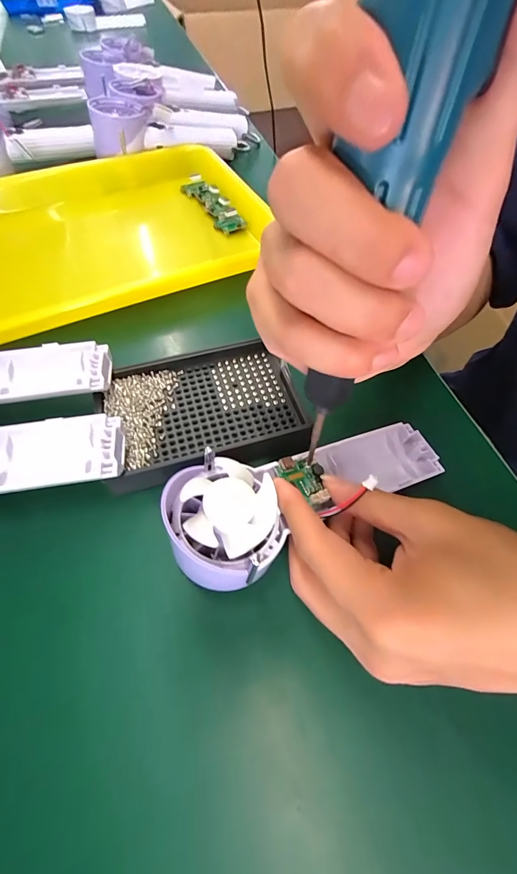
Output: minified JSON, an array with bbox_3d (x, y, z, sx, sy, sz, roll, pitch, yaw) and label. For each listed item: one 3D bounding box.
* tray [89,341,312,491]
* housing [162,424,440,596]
[{"bbox_3d":[-0.038,-0.021,0.242,0.132,0.015,0.094,-16,60,-11],"label":"tray"},{"bbox_3d":[0.033,0.027,0.205,0.170,0.031,0.060,-15,58,-30],"label":"housing"}]

